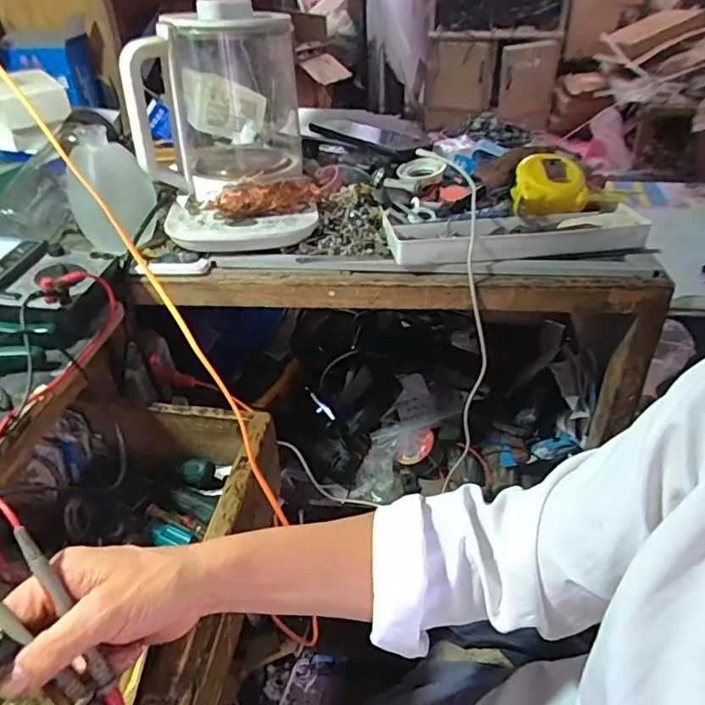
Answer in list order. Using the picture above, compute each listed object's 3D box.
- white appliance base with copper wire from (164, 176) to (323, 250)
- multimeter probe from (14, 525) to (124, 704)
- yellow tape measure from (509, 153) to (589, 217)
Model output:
[{"bbox_3d":[-0.123,-0.155,0.612,0.165,0.051,0.091,1,37,3],"label":"white appliance base with copper wire"},{"bbox_3d":[-0.166,0.172,0.336,0.011,0.007,0.149,-28,88,-31],"label":"multimeter probe"},{"bbox_3d":[0.219,-0.187,0.613,0.079,0.043,0.068,5,37,8],"label":"yellow tape measure"}]

